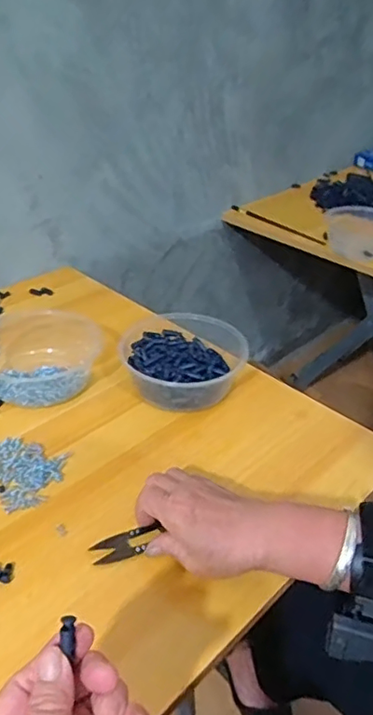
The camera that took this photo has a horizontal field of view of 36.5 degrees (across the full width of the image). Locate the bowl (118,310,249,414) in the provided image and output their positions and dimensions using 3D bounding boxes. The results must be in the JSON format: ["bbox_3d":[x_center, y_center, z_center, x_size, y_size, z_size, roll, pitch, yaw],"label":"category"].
[{"bbox_3d":[-0.001,0.002,0.666,0.150,0.059,0.167,2,34,-2],"label":"bowl"}]

